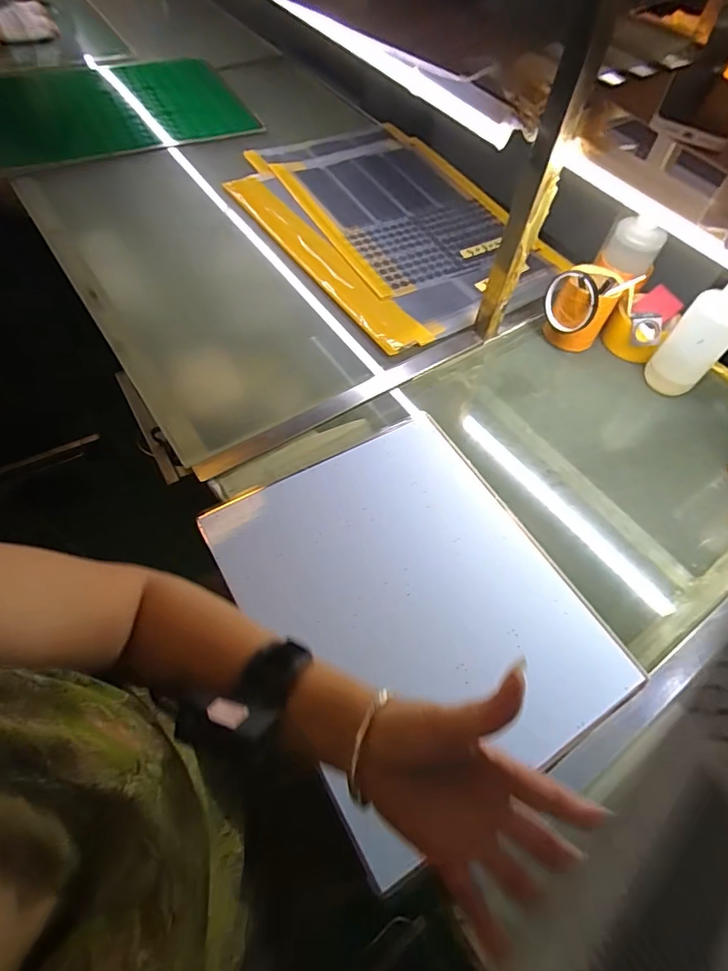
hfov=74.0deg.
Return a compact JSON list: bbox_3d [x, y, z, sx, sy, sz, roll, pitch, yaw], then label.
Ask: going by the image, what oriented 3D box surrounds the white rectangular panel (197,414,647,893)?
[{"bbox_3d":[0.052,0.127,0.558,0.341,0.013,0.416,-28,66,-16],"label":"white rectangular panel"}]

